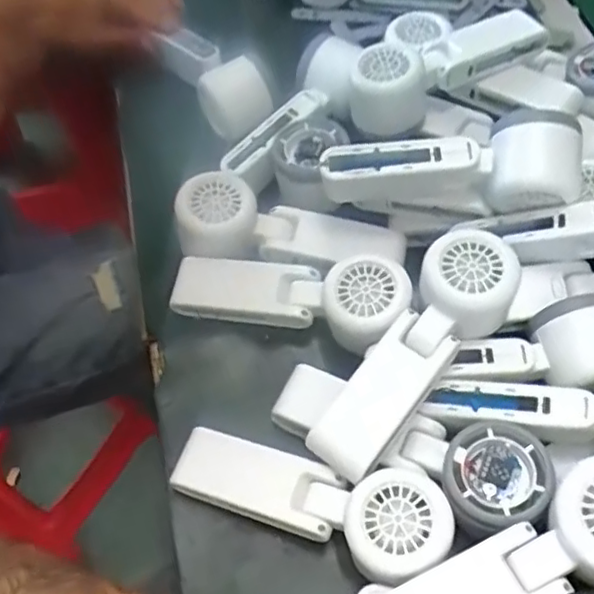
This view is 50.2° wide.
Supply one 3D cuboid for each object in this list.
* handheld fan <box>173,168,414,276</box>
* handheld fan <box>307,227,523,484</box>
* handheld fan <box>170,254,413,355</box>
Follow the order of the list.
[{"bbox_3d":[-0.003,-0.048,0.450,0.158,0.040,0.064,9,60,8],"label":"handheld fan"},{"bbox_3d":[0.073,0.033,0.384,0.054,0.037,0.168,36,84,21],"label":"handheld fan"},{"bbox_3d":[-0.006,0.002,0.430,0.164,0.034,0.055,4,58,25],"label":"handheld fan"}]

